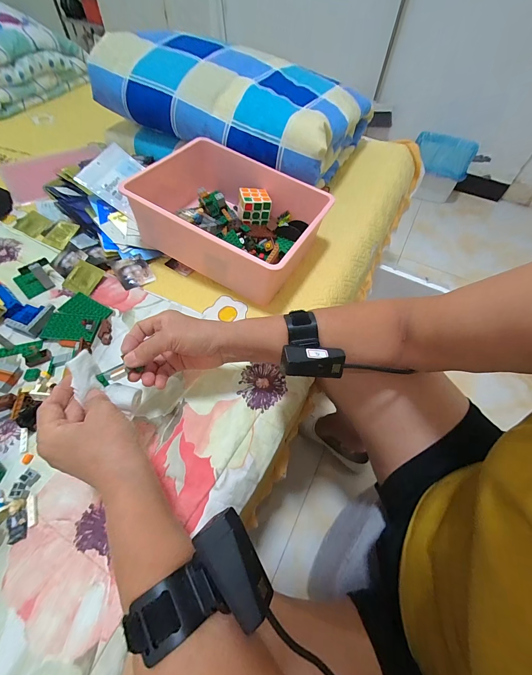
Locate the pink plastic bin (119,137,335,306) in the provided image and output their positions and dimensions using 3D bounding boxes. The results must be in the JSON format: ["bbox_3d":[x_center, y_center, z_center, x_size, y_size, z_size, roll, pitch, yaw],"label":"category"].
[{"bbox_3d":[-0.072,-0.227,0.548,0.322,0.136,0.232,26,58,14],"label":"pink plastic bin"}]

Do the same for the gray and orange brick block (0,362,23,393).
[{"bbox_3d":[-0.392,0.055,0.426,0.051,0.012,0.039,14,56,6],"label":"gray and orange brick block"}]

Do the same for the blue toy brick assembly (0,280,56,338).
[{"bbox_3d":[-0.424,-0.052,0.486,0.147,0.022,0.059,24,58,12],"label":"blue toy brick assembly"}]

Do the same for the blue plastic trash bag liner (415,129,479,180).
[{"bbox_3d":[0.912,-0.919,1.481,0.321,0.175,0.056,9,25,-8],"label":"blue plastic trash bag liner"}]

